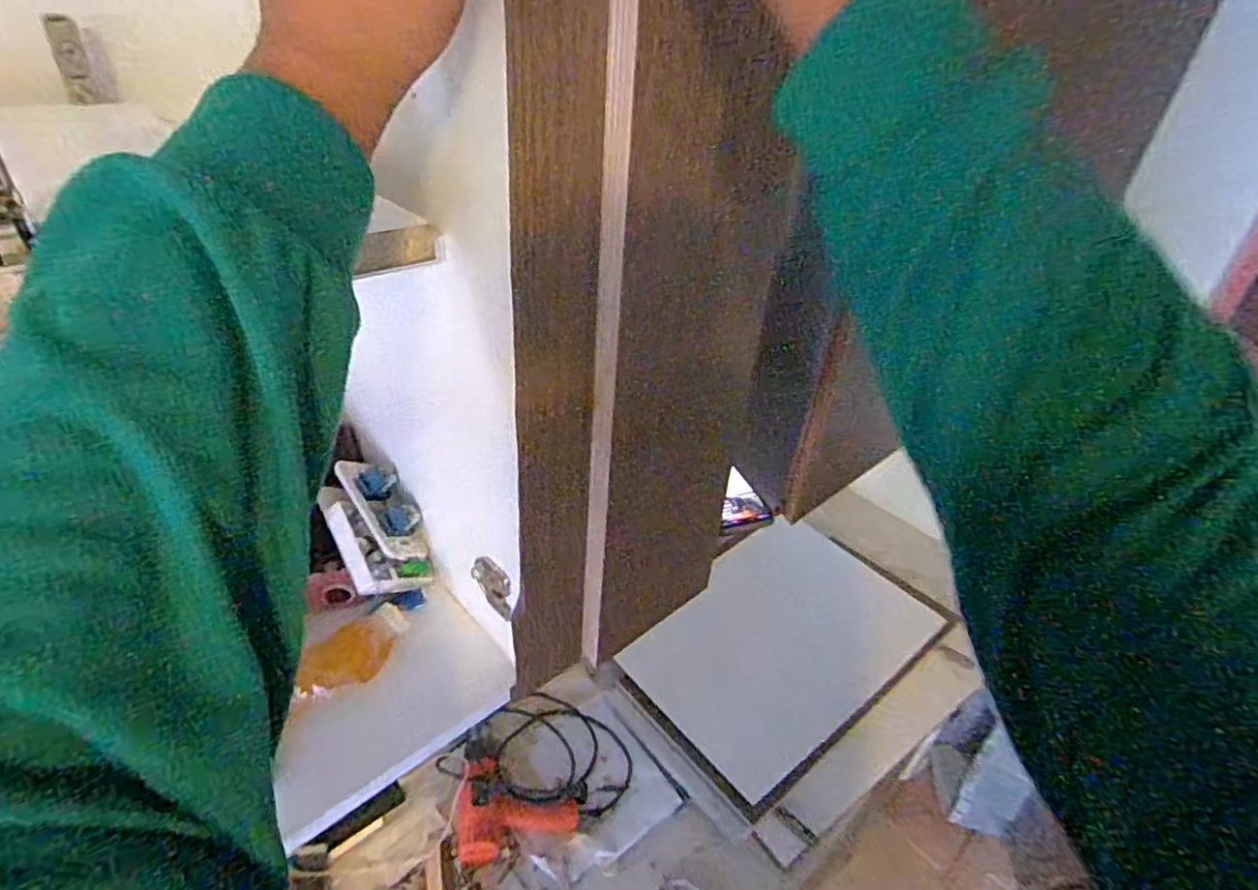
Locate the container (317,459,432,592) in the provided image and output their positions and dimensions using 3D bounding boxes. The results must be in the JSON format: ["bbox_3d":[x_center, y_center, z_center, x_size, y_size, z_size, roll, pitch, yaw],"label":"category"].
[{"bbox_3d":[-0.242,0.078,0.614,0.086,0.047,0.139,-16,68,-43],"label":"container"}]

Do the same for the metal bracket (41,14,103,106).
[{"bbox_3d":[-0.370,-0.256,0.424,0.019,0.049,0.012,-19,41,-31],"label":"metal bracket"}]

